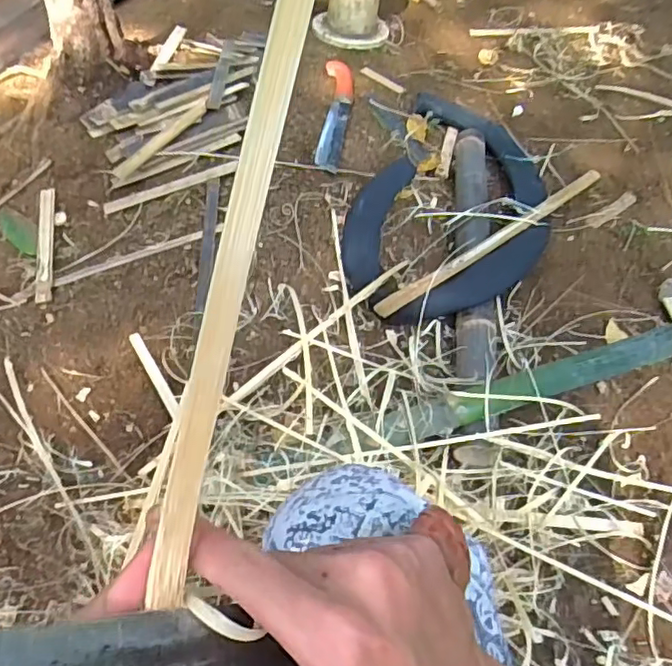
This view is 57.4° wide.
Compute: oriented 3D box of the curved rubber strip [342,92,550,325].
[{"bbox_3d":[0.218,-0.242,1.151,0.361,0.076,0.642,23,55,14],"label":"curved rubber strip"}]

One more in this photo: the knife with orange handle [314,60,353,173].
[{"bbox_3d":[0.001,-0.477,1.335,0.065,0.027,0.385,3,53,1],"label":"knife with orange handle"}]

